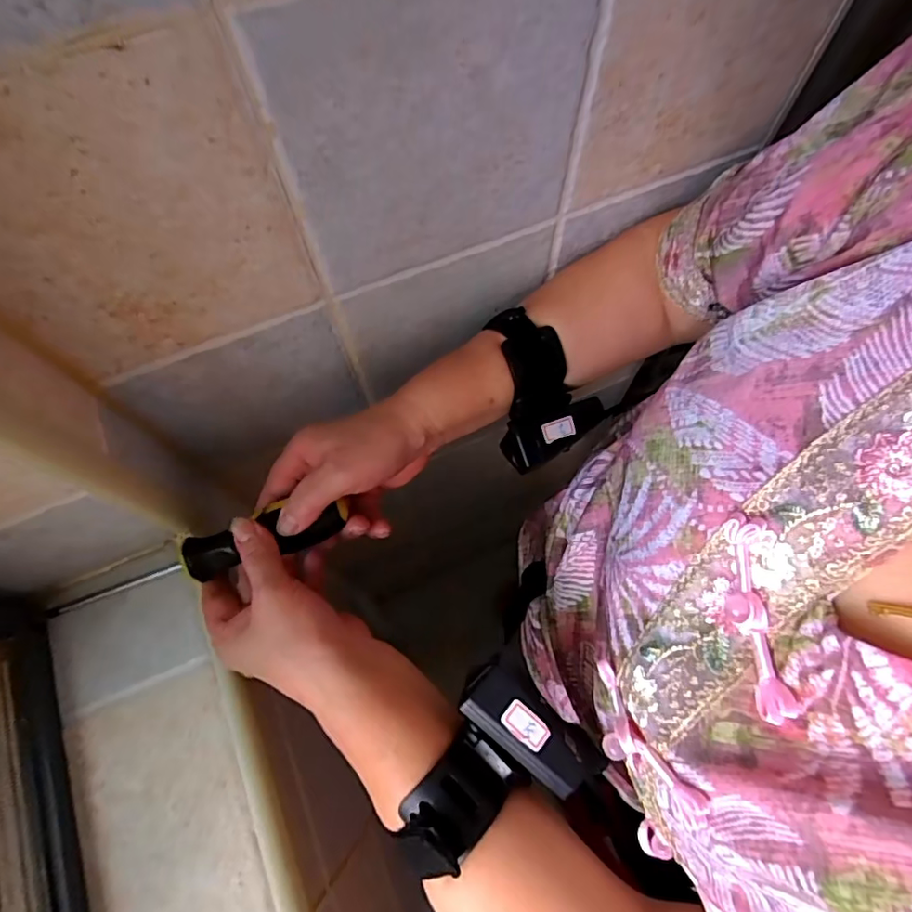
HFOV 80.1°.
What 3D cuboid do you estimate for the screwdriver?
[{"bbox_3d":[-0.162,0.062,0.335,0.196,0.023,0.026,-17,72,4],"label":"screwdriver"}]

